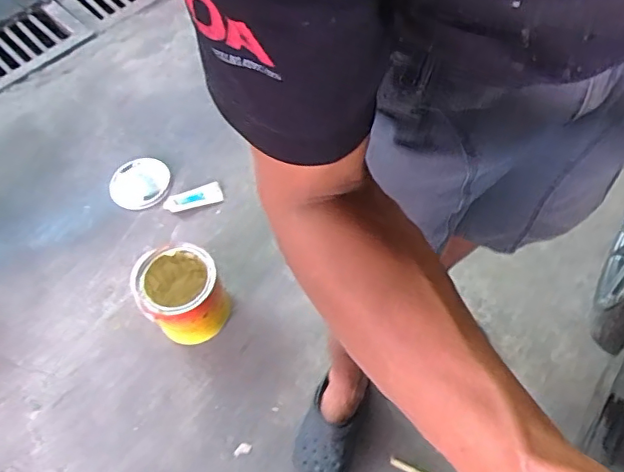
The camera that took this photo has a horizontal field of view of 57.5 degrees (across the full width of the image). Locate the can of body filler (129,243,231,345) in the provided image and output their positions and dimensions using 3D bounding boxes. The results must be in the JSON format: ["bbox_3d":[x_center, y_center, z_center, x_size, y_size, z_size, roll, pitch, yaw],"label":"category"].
[{"bbox_3d":[-0.278,0.117,1.197,0.158,0.159,0.194,-41,65,-18],"label":"can of body filler"}]

